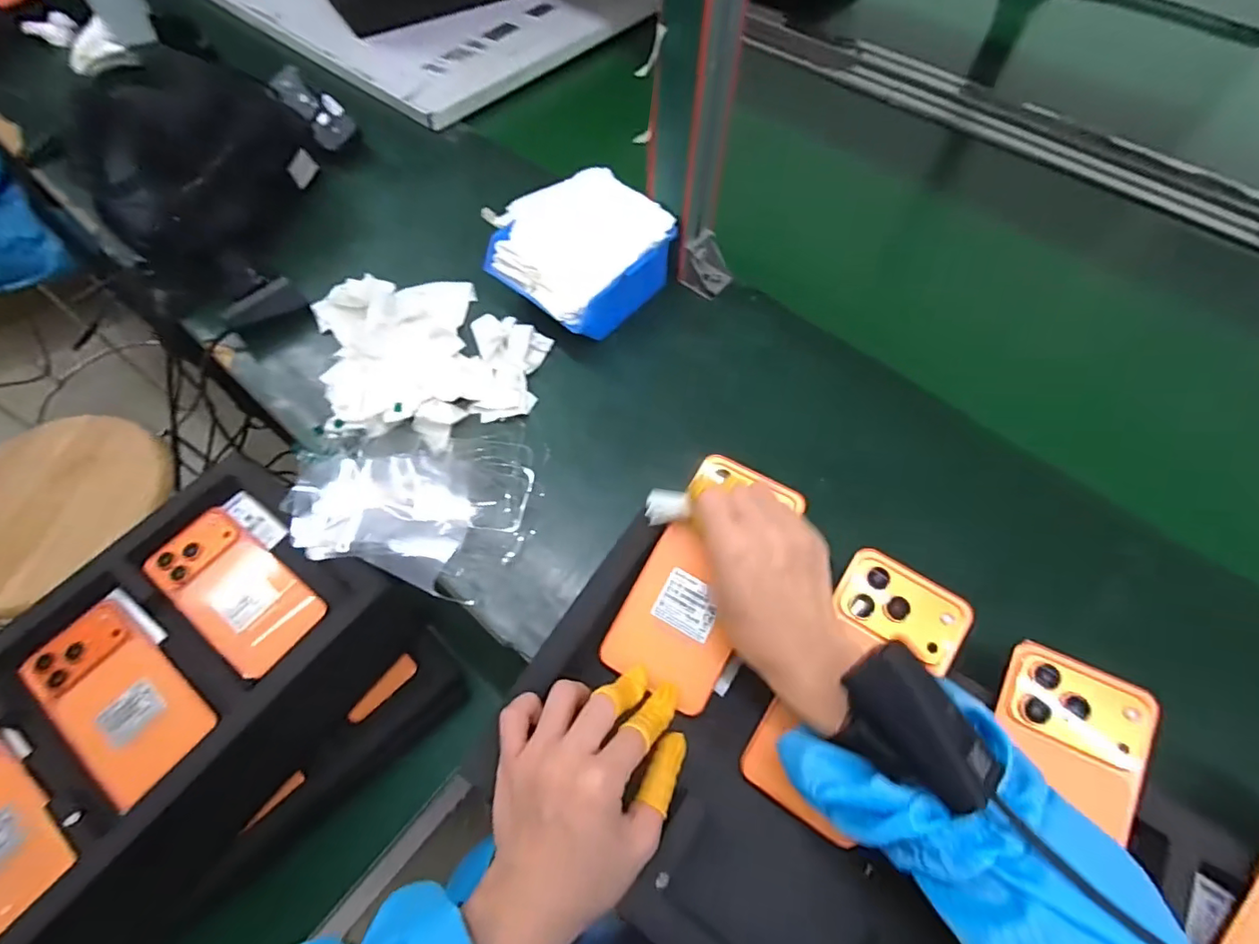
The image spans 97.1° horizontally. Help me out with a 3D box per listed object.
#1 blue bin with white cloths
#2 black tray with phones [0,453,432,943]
[{"bbox_3d":[-0.043,-0.199,0.515,0.129,0.073,0.141,39,68,18],"label":"blue bin with white cloths"},{"bbox_3d":[-0.430,0.241,0.450,0.227,0.140,0.483,32,65,15],"label":"black tray with phones"}]

